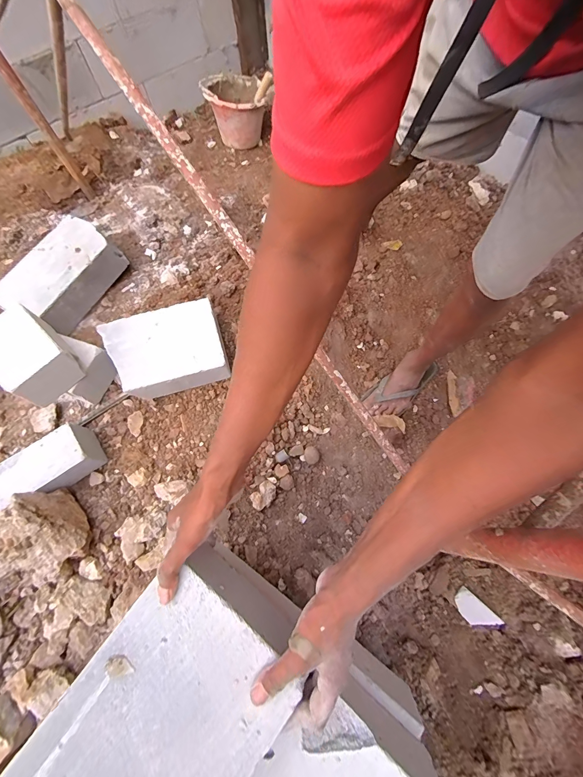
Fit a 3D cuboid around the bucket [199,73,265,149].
[{"bbox_3d":[-0.259,-1.292,1.477,0.247,0.195,0.321,-11,66,-2],"label":"bucket"}]

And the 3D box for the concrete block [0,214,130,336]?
[{"bbox_3d":[-0.648,-0.326,0.916,0.192,0.103,0.325,26,70,14],"label":"concrete block"}]

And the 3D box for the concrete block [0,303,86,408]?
[{"bbox_3d":[-0.571,-0.079,0.711,0.195,0.096,0.144,40,74,18],"label":"concrete block"}]

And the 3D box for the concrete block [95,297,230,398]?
[{"bbox_3d":[-0.315,-0.097,0.827,0.275,0.111,0.196,-17,66,-5],"label":"concrete block"}]

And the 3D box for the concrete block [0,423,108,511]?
[{"bbox_3d":[-0.548,0.177,0.722,0.197,0.099,0.102,-39,70,-14],"label":"concrete block"}]

